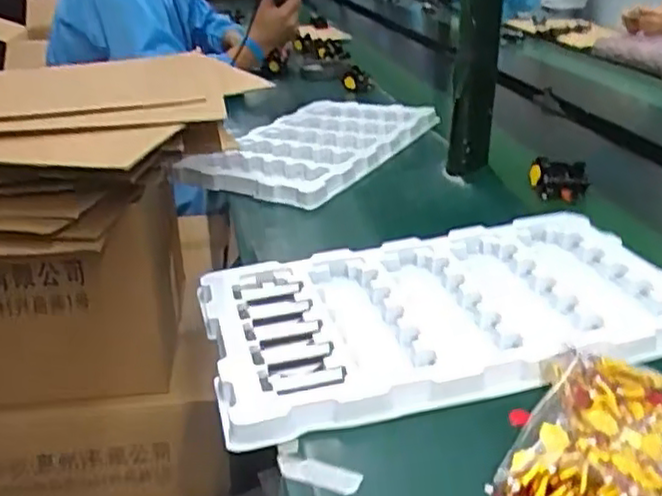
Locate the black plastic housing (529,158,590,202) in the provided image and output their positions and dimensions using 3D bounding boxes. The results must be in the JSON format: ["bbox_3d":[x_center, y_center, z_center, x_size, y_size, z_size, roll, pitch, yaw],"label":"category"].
[{"bbox_3d":[0.302,-0.093,0.925,0.073,0.041,0.053,7,27,16],"label":"black plastic housing"}]

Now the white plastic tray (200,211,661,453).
[{"bbox_3d":[0.105,0.054,0.649,0.431,0.037,0.253,-7,27,-13],"label":"white plastic tray"}]

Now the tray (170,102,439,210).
[{"bbox_3d":[-0.019,-0.164,1.100,0.257,0.039,0.403,15,30,29],"label":"tray"}]

